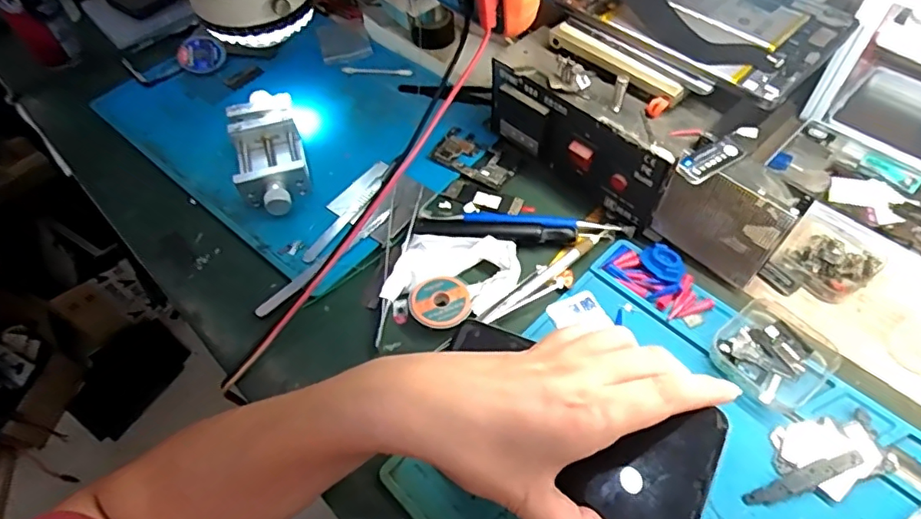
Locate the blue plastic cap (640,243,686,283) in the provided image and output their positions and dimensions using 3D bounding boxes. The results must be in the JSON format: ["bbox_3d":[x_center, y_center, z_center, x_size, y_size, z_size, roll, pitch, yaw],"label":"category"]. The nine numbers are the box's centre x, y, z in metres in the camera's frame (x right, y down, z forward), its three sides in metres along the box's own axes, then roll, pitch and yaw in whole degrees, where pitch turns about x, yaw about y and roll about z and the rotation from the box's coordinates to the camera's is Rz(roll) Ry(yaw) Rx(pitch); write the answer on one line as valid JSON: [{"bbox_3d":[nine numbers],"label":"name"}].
[{"bbox_3d":[0.151,0.002,0.411,0.028,0.008,0.038,-6,55,0],"label":"blue plastic cap"}]

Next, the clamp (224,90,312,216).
[{"bbox_3d":[-0.166,-0.094,0.484,0.056,0.033,0.132,-16,55,-6],"label":"clamp"}]

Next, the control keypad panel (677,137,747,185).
[{"bbox_3d":[0.161,-0.063,0.356,0.047,0.008,0.018,-28,57,-15],"label":"control keypad panel"}]

